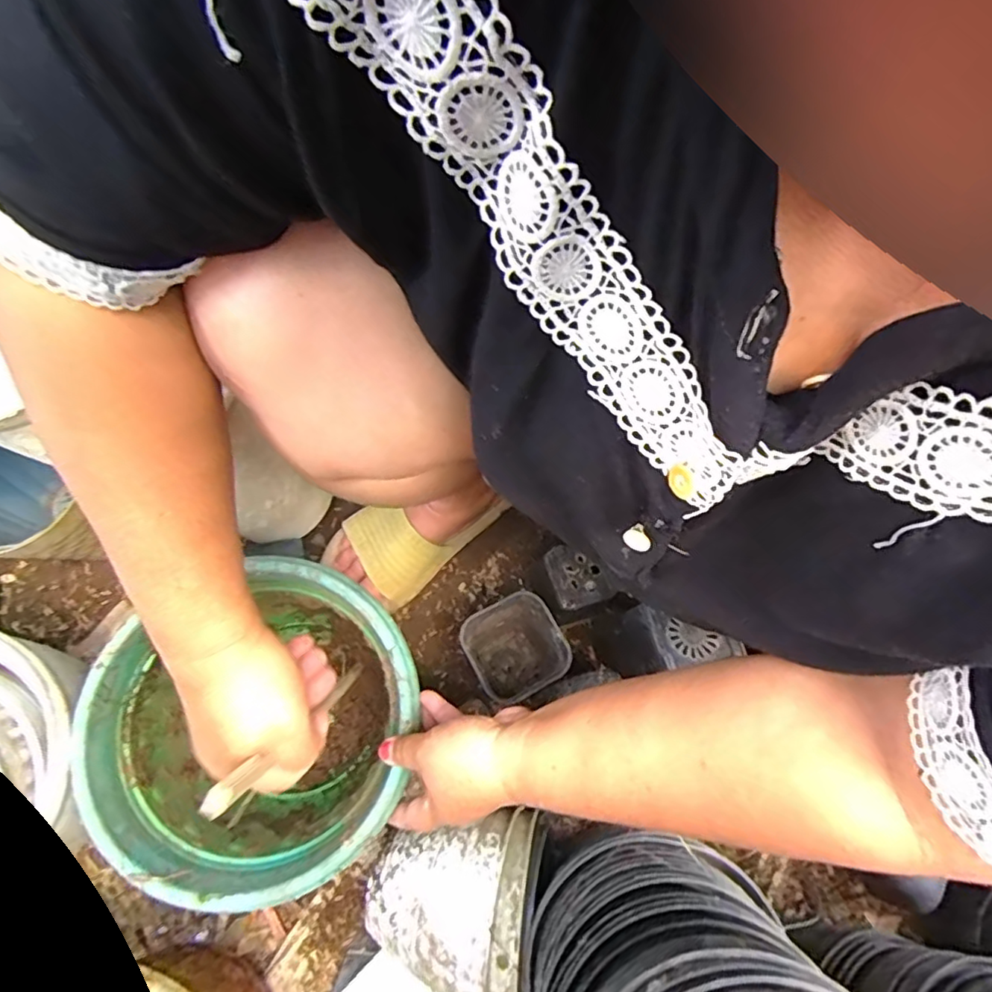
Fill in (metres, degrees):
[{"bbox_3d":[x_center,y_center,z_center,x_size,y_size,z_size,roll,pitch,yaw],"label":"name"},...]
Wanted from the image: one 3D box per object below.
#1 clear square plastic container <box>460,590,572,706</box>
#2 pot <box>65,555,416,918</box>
[{"bbox_3d":[0.019,0.153,0.573,0.083,0.111,0.083,-25,75,-8],"label":"clear square plastic container"},{"bbox_3d":[-0.175,0.192,0.487,0.231,0.180,0.217,0,73,0],"label":"pot"}]

